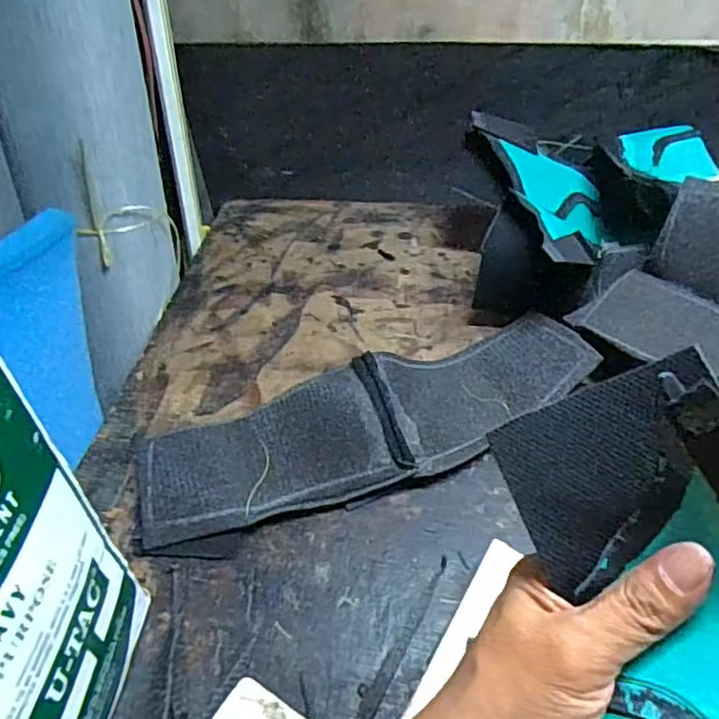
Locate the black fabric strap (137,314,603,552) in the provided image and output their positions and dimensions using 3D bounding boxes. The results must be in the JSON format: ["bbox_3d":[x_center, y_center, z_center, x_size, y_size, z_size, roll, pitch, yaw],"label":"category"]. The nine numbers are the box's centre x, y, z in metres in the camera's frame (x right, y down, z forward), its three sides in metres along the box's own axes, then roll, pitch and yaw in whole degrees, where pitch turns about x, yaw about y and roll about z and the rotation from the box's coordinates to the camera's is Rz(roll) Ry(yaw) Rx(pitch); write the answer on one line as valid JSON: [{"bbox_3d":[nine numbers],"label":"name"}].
[{"bbox_3d":[0.009,0.042,0.436,0.328,0.043,0.101,-15,46,-10],"label":"black fabric strap"}]

